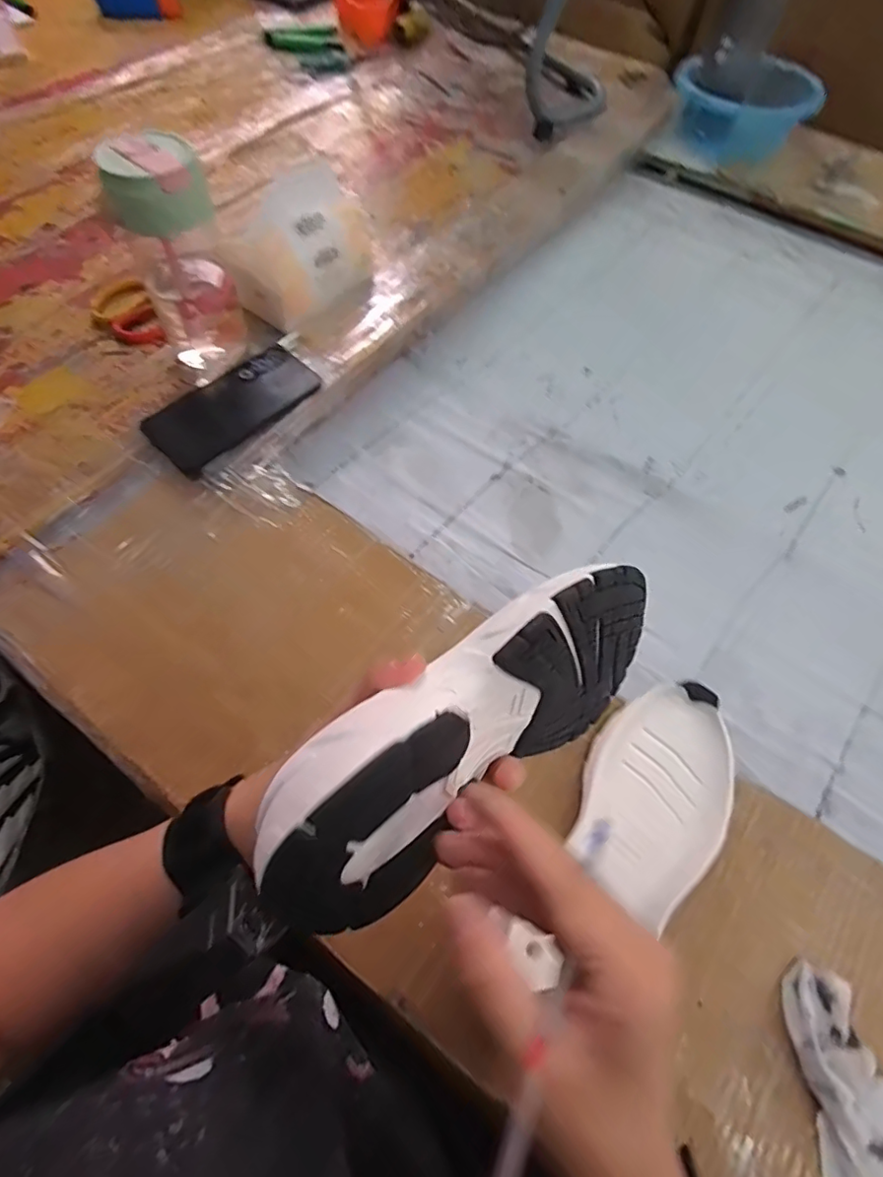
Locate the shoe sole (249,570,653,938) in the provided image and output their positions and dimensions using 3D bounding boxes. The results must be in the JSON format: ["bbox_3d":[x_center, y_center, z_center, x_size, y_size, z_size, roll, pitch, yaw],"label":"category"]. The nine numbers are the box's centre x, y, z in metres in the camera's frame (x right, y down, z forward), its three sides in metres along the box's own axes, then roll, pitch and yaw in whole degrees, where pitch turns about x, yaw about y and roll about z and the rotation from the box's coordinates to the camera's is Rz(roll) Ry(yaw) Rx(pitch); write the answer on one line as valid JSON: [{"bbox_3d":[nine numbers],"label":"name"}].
[{"bbox_3d":[0.023,0.061,0.267,0.234,0.095,0.029,-27,29,-32],"label":"shoe sole"}]

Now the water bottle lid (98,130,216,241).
[{"bbox_3d":[-0.247,-0.341,0.466,0.077,0.058,0.075,1,61,-2],"label":"water bottle lid"}]

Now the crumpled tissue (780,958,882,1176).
[{"bbox_3d":[0.256,0.291,0.319,0.089,0.019,0.118,-1,61,-3],"label":"crumpled tissue"}]

